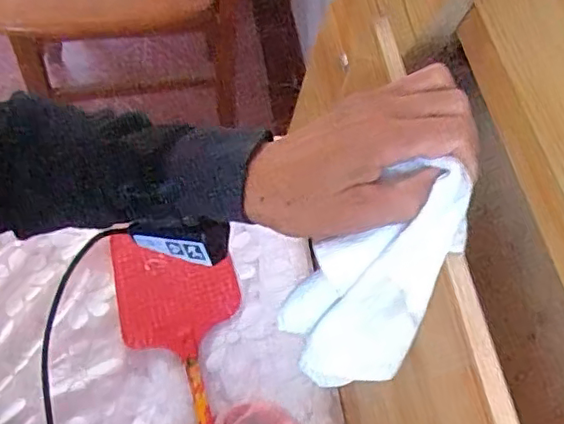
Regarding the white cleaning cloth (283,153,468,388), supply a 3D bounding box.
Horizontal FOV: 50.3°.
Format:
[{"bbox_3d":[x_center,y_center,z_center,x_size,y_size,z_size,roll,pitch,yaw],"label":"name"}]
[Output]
[{"bbox_3d":[0.055,0.044,0.350,0.073,0.156,0.025,47,29,23],"label":"white cleaning cloth"}]

